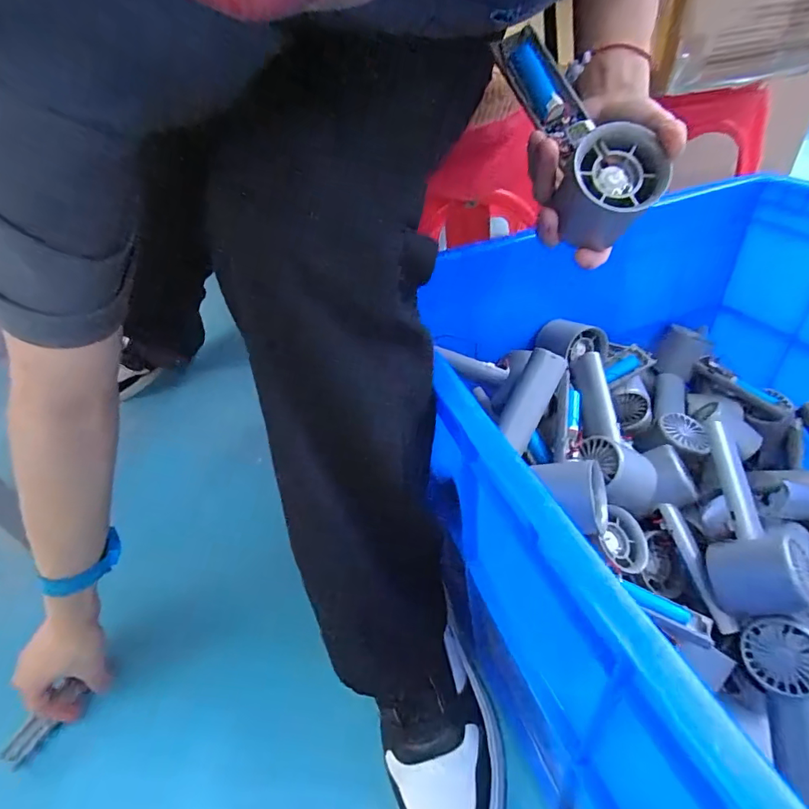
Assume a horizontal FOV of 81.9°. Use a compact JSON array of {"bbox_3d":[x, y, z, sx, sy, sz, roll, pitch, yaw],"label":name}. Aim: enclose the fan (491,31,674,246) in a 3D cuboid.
[{"bbox_3d":[0.106,-0.180,0.303,0.051,0.047,0.153,-21,77,-16],"label":"fan"}]

